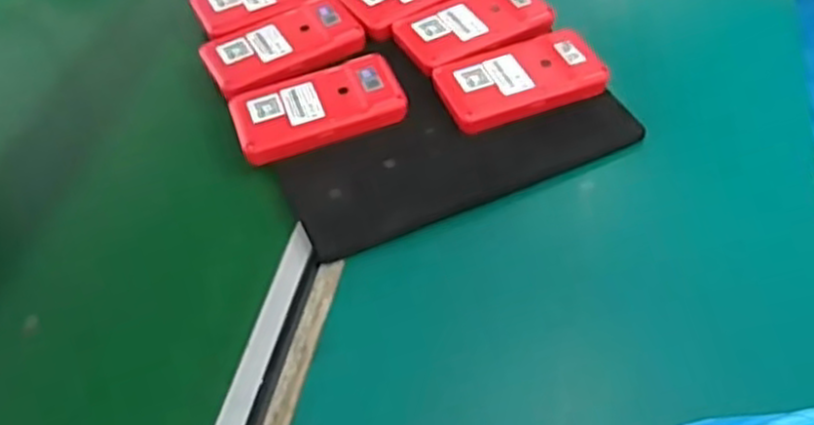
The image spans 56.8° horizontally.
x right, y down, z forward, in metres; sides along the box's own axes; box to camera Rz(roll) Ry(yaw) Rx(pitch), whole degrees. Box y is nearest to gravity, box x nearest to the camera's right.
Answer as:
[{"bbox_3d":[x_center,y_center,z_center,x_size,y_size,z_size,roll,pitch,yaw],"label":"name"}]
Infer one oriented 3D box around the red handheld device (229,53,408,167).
[{"bbox_3d":[-0.065,-0.076,0.554,0.120,0.020,0.064,-16,53,-11],"label":"red handheld device"}]

